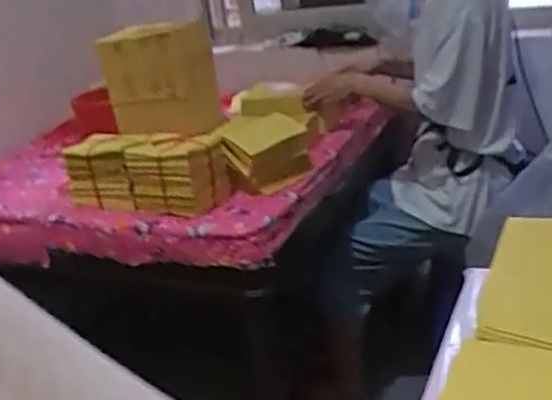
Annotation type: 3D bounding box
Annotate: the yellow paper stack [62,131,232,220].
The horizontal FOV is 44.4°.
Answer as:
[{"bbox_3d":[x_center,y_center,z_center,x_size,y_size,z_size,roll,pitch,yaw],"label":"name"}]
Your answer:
[{"bbox_3d":[-0.278,-0.062,1.397,0.335,0.146,0.125,5,26,28],"label":"yellow paper stack"}]

